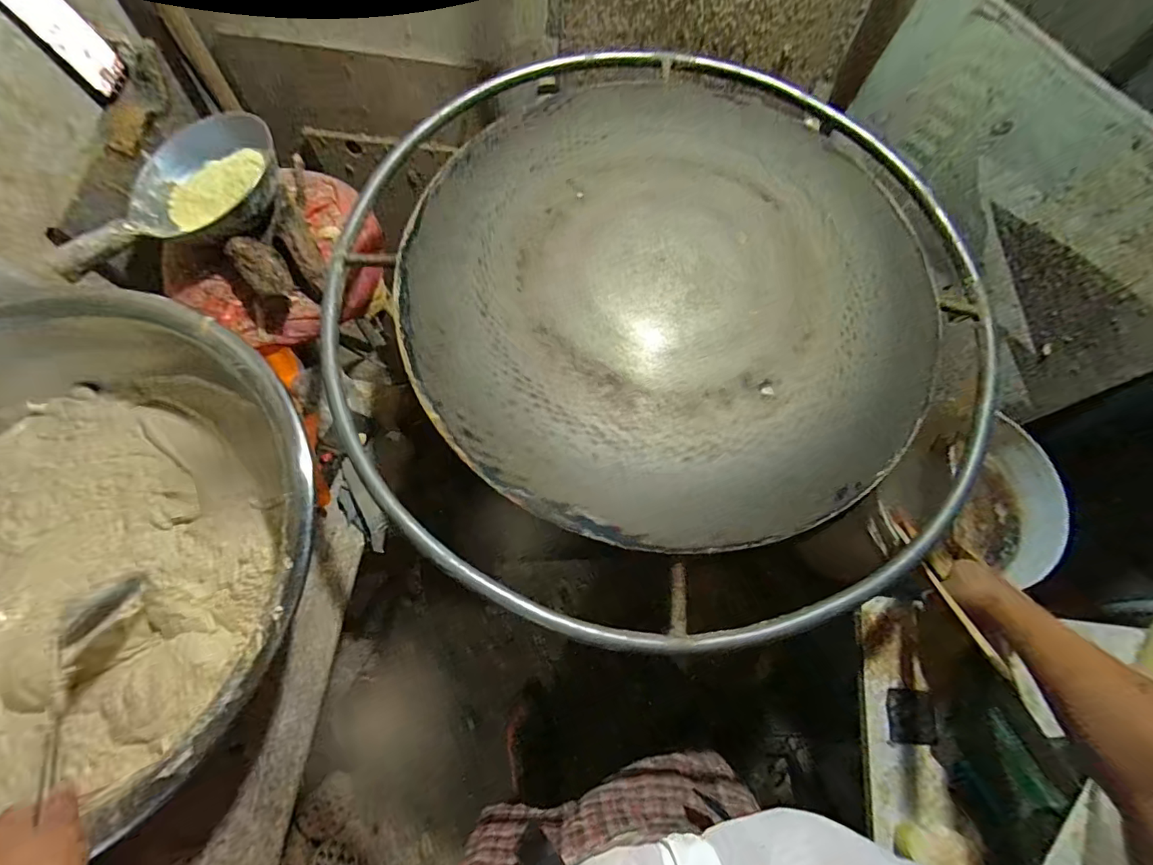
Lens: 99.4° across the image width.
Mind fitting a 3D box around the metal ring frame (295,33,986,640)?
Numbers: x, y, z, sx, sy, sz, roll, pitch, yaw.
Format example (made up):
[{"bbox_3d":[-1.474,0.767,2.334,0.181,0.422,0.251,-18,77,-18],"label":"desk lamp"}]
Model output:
[{"bbox_3d":[0.112,-0.190,0.631,0.840,0.068,0.848,-18,73,-8],"label":"metal ring frame"}]

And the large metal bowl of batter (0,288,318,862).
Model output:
[{"bbox_3d":[-0.597,0.141,0.549,0.598,0.150,0.601,1,69,-3],"label":"large metal bowl of batter"}]

